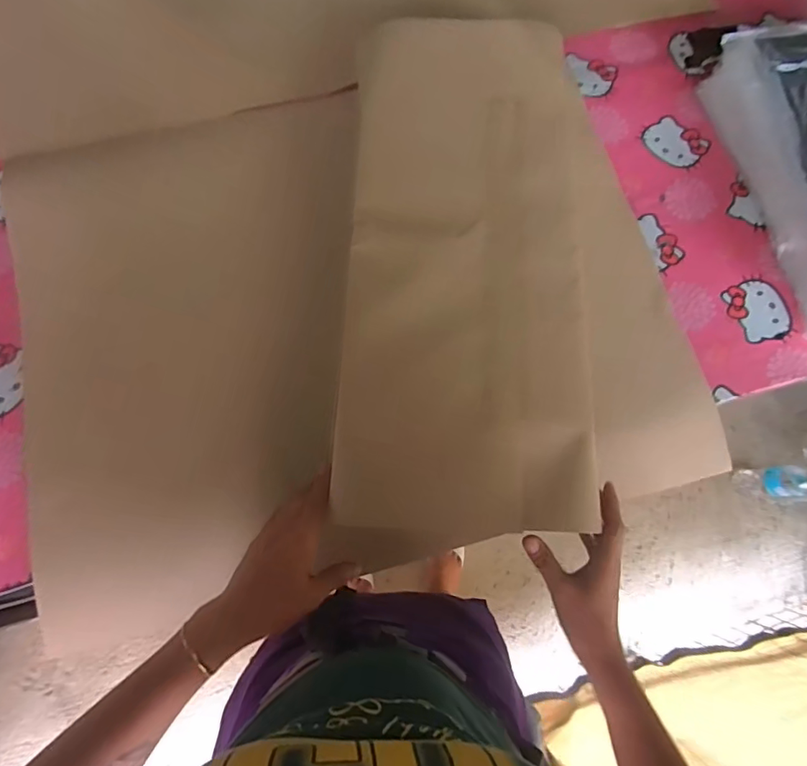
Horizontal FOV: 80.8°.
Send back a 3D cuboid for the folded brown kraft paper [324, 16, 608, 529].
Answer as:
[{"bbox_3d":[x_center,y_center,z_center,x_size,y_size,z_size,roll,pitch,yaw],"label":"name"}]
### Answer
[{"bbox_3d":[0.072,-0.156,0.543,0.263,0.049,0.624,3,74,0],"label":"folded brown kraft paper"}]

